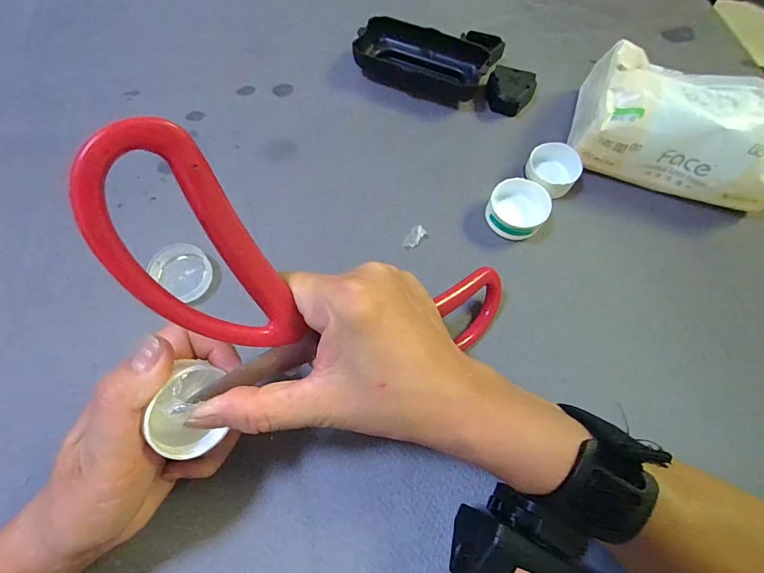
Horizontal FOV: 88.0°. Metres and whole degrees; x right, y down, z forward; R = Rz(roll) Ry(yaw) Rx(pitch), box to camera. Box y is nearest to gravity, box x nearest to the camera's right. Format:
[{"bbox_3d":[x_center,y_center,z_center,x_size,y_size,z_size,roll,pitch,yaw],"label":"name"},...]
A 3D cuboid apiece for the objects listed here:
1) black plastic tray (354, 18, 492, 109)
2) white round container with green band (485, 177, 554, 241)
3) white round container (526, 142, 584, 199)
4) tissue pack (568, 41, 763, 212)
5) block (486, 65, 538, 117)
[{"bbox_3d":[0.033,-0.196,0.343,0.109,0.024,0.056,18,70,7],"label":"black plastic tray"},{"bbox_3d":[0.098,-0.056,0.287,0.040,0.022,0.037,0,69,0],"label":"white round container with green band"},{"bbox_3d":[0.128,-0.088,0.299,0.036,0.017,0.039,0,69,0],"label":"white round container"},{"bbox_3d":[0.221,-0.122,0.287,0.144,0.055,0.085,19,70,7],"label":"tissue pack"},{"bbox_3d":[0.108,-0.166,0.337,0.038,0.019,0.037,22,70,8],"label":"block"}]

